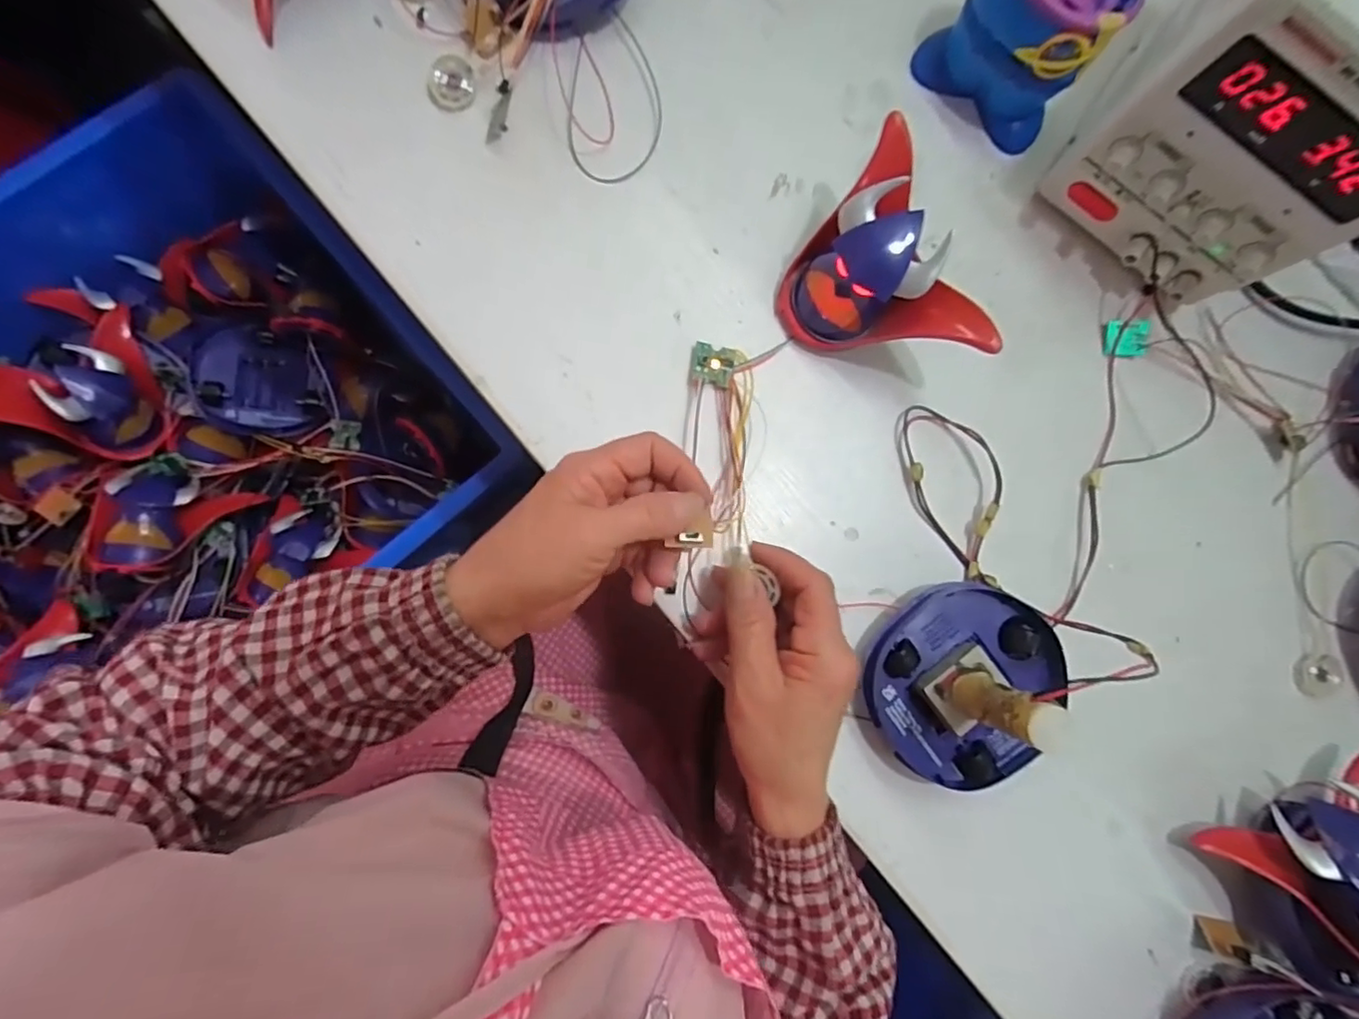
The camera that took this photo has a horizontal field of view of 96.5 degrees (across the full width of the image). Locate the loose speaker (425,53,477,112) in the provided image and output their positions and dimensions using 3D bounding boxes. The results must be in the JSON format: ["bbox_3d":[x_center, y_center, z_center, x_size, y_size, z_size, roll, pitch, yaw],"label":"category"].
[{"bbox_3d":[-0.133,-0.249,0.356,0.027,0.010,0.027,1,86,-7],"label":"loose speaker"}]

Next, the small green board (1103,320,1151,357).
[{"bbox_3d":[0.292,-0.112,0.396,0.027,0.005,0.022,3,93,10],"label":"small green board"}]

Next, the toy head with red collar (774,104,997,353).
[{"bbox_3d":[0.105,-0.129,0.344,0.081,0.068,0.129,-26,89,-8],"label":"toy head with red collar"}]

